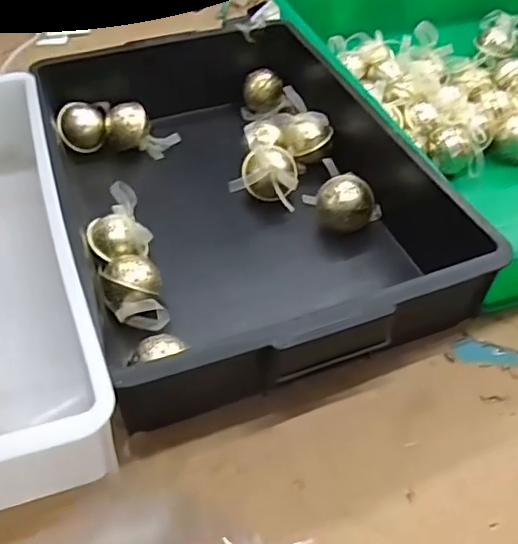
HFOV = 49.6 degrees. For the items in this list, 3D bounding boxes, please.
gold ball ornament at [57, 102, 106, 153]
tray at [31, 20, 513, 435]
[{"bbox_3d":[-0.225,-0.185,0.716,0.054,0.049,0.045,-14,49,-12],"label":"gold ball ornament"},{"bbox_3d":[-0.040,-0.108,0.613,0.329,0.102,0.522,-16,50,-14],"label":"tray"}]

